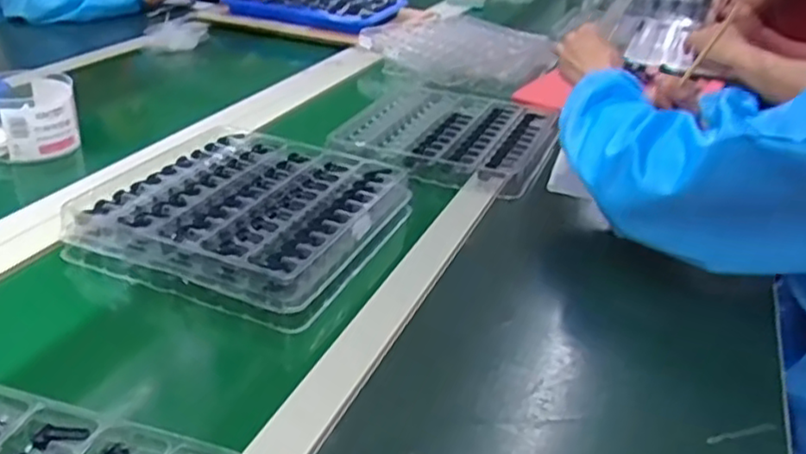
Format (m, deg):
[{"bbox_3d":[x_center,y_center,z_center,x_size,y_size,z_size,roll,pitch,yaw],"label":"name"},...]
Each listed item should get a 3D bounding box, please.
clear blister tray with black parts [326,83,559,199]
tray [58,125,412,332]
[{"bbox_3d":[0.065,-0.137,0.957,0.272,0.029,0.299,14,31,16],"label":"clear blister tray with black parts"},{"bbox_3d":[-0.156,-0.016,0.700,0.259,0.052,0.255,14,32,17],"label":"tray"}]

